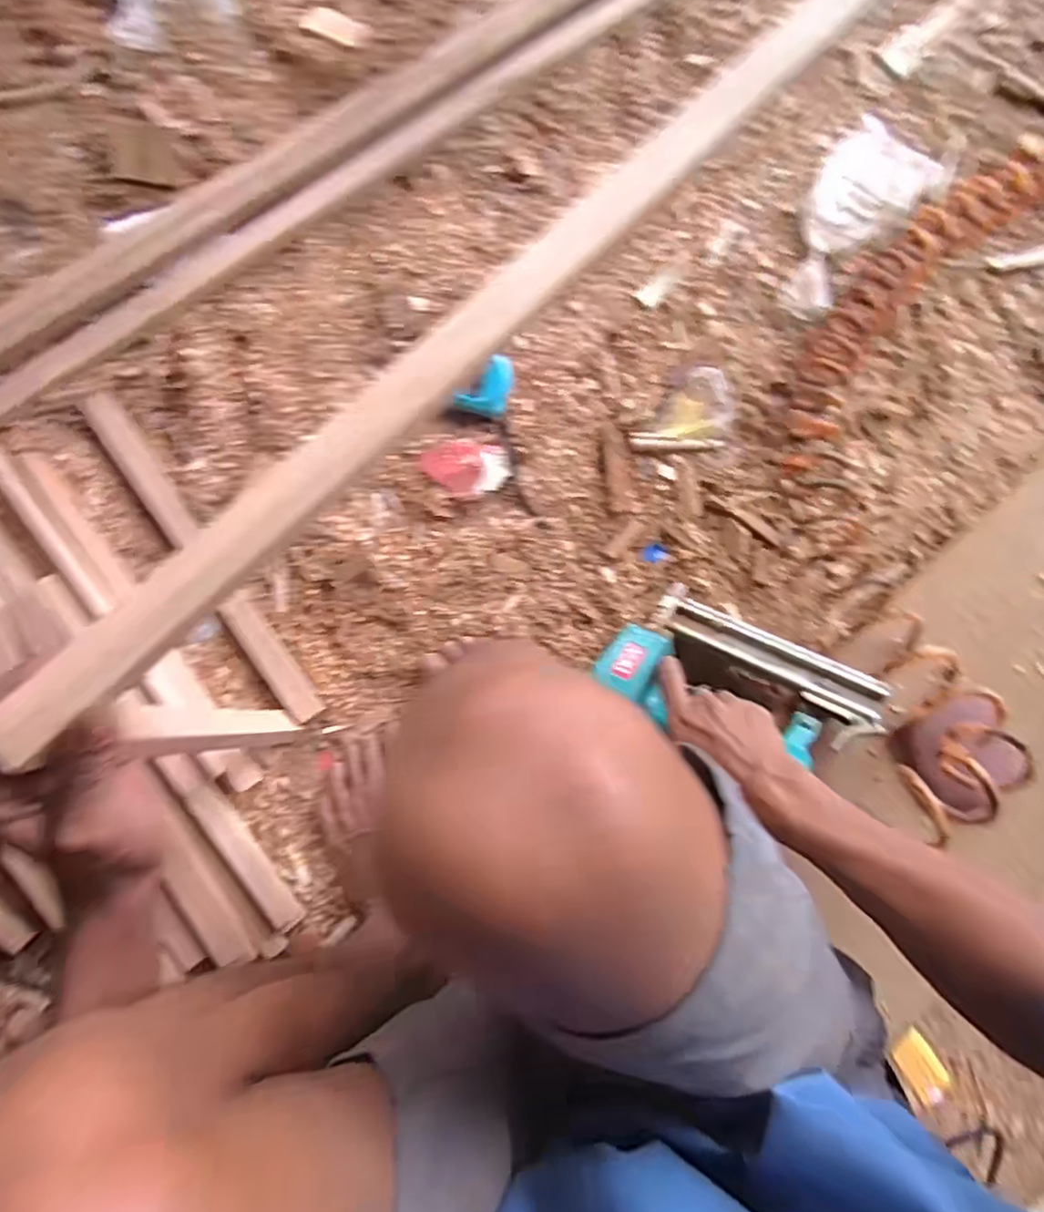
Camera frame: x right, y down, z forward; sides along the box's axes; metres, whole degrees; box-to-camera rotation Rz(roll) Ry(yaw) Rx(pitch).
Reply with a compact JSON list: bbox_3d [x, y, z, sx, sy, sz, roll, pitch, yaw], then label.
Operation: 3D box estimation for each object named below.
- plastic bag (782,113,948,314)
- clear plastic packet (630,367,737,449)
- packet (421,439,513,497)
[{"bbox_3d":[0.347,-0.422,0.709,0.102,0.024,0.233,42,82,-4],"label":"plastic bag"},{"bbox_3d":[0.162,-0.198,0.663,0.102,0.014,0.084,1,86,-9],"label":"clear plastic packet"},{"bbox_3d":[-0.052,-0.131,0.631,0.081,0.015,0.053,10,85,-8],"label":"packet"}]

